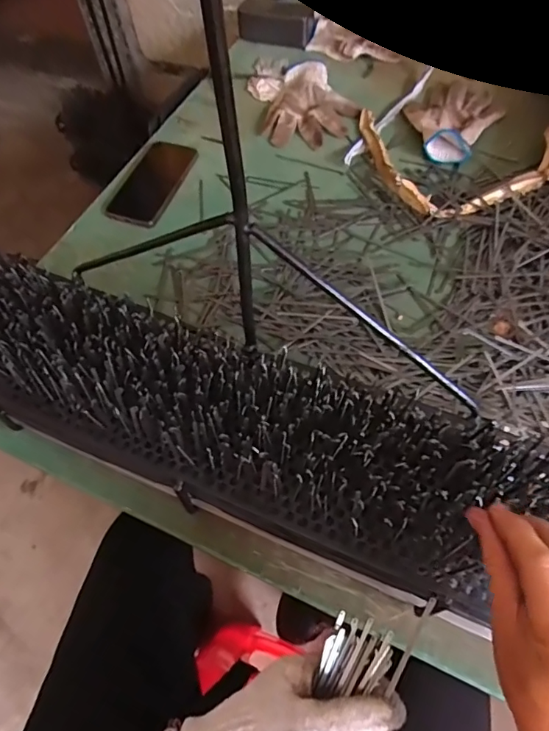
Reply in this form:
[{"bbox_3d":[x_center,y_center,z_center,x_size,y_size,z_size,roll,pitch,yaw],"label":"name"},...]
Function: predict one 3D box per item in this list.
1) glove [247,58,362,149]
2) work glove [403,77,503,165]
[{"bbox_3d":[0.041,-0.439,0.775,0.149,0.030,0.231,-13,60,-5],"label":"glove"},{"bbox_3d":[0.263,-0.379,0.729,0.123,0.028,0.179,30,66,19],"label":"work glove"}]

